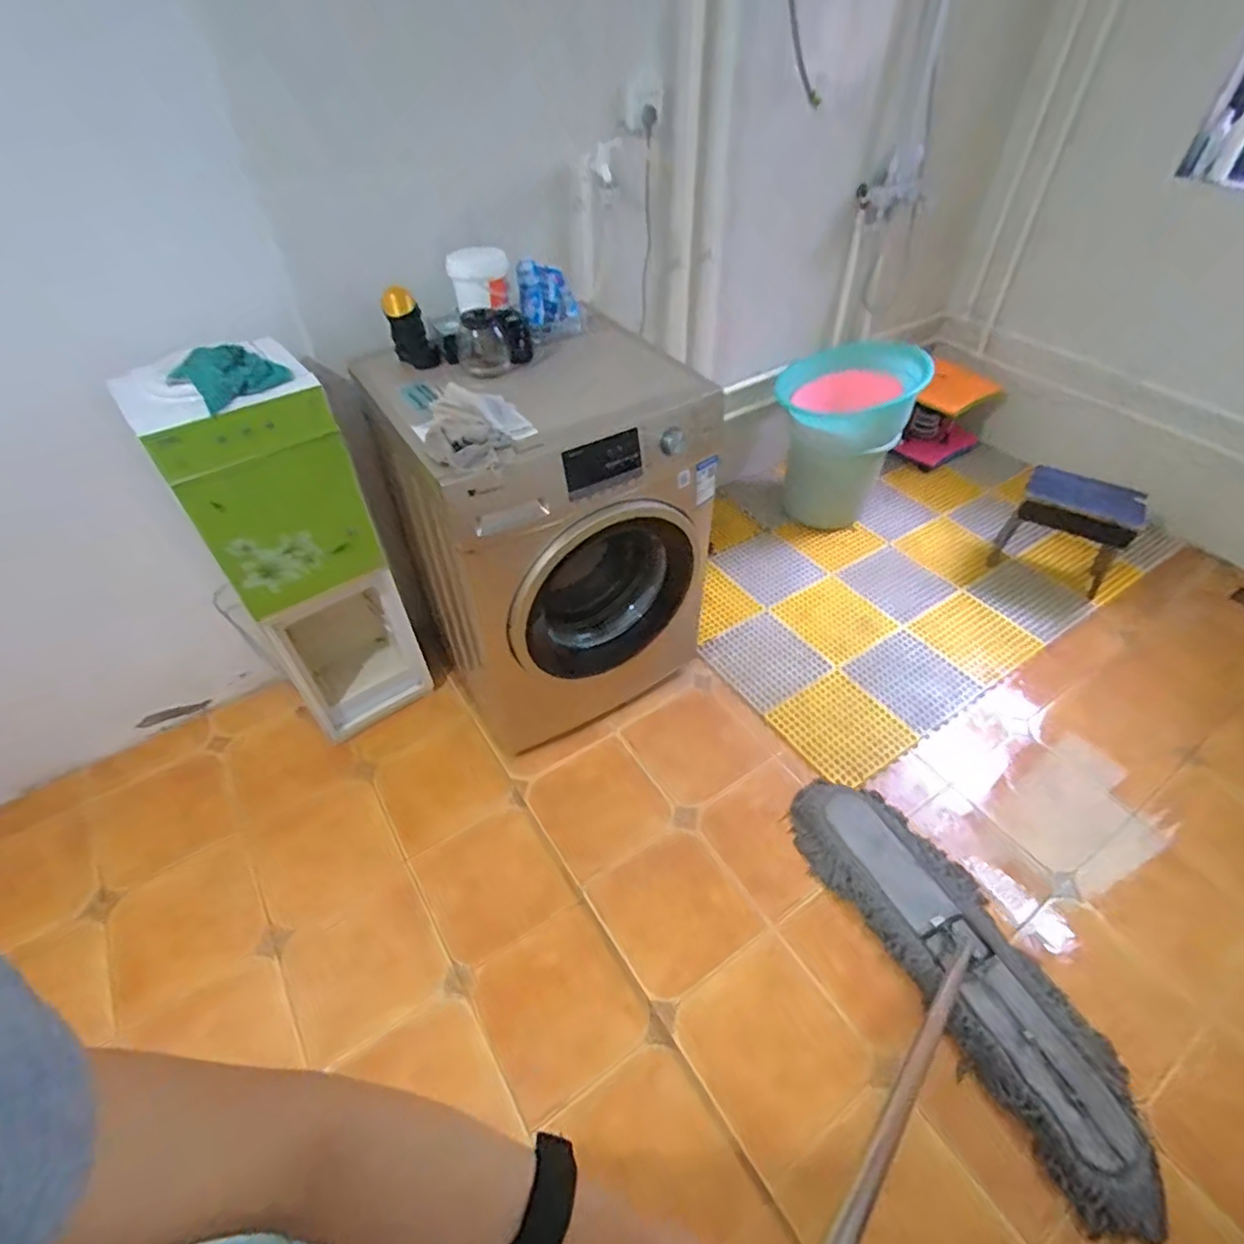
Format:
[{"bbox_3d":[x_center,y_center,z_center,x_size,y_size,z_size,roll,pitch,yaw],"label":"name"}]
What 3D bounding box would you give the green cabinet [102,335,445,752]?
[{"bbox_3d":[-0.730,-0.131,1.453,0.328,0.945,0.315,-30,55,-23],"label":"green cabinet"}]

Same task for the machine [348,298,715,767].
[{"bbox_3d":[-0.166,-0.205,1.525,0.554,0.826,0.571,-28,53,-22],"label":"machine"}]

